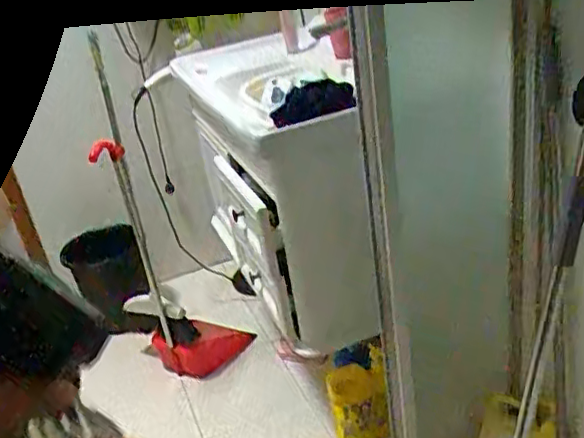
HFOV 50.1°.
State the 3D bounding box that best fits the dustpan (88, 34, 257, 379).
[{"bbox_3d":[-0.344,-0.001,1.786,0.287,1.020,0.267,-11,25,-3],"label":"dustpan"}]

